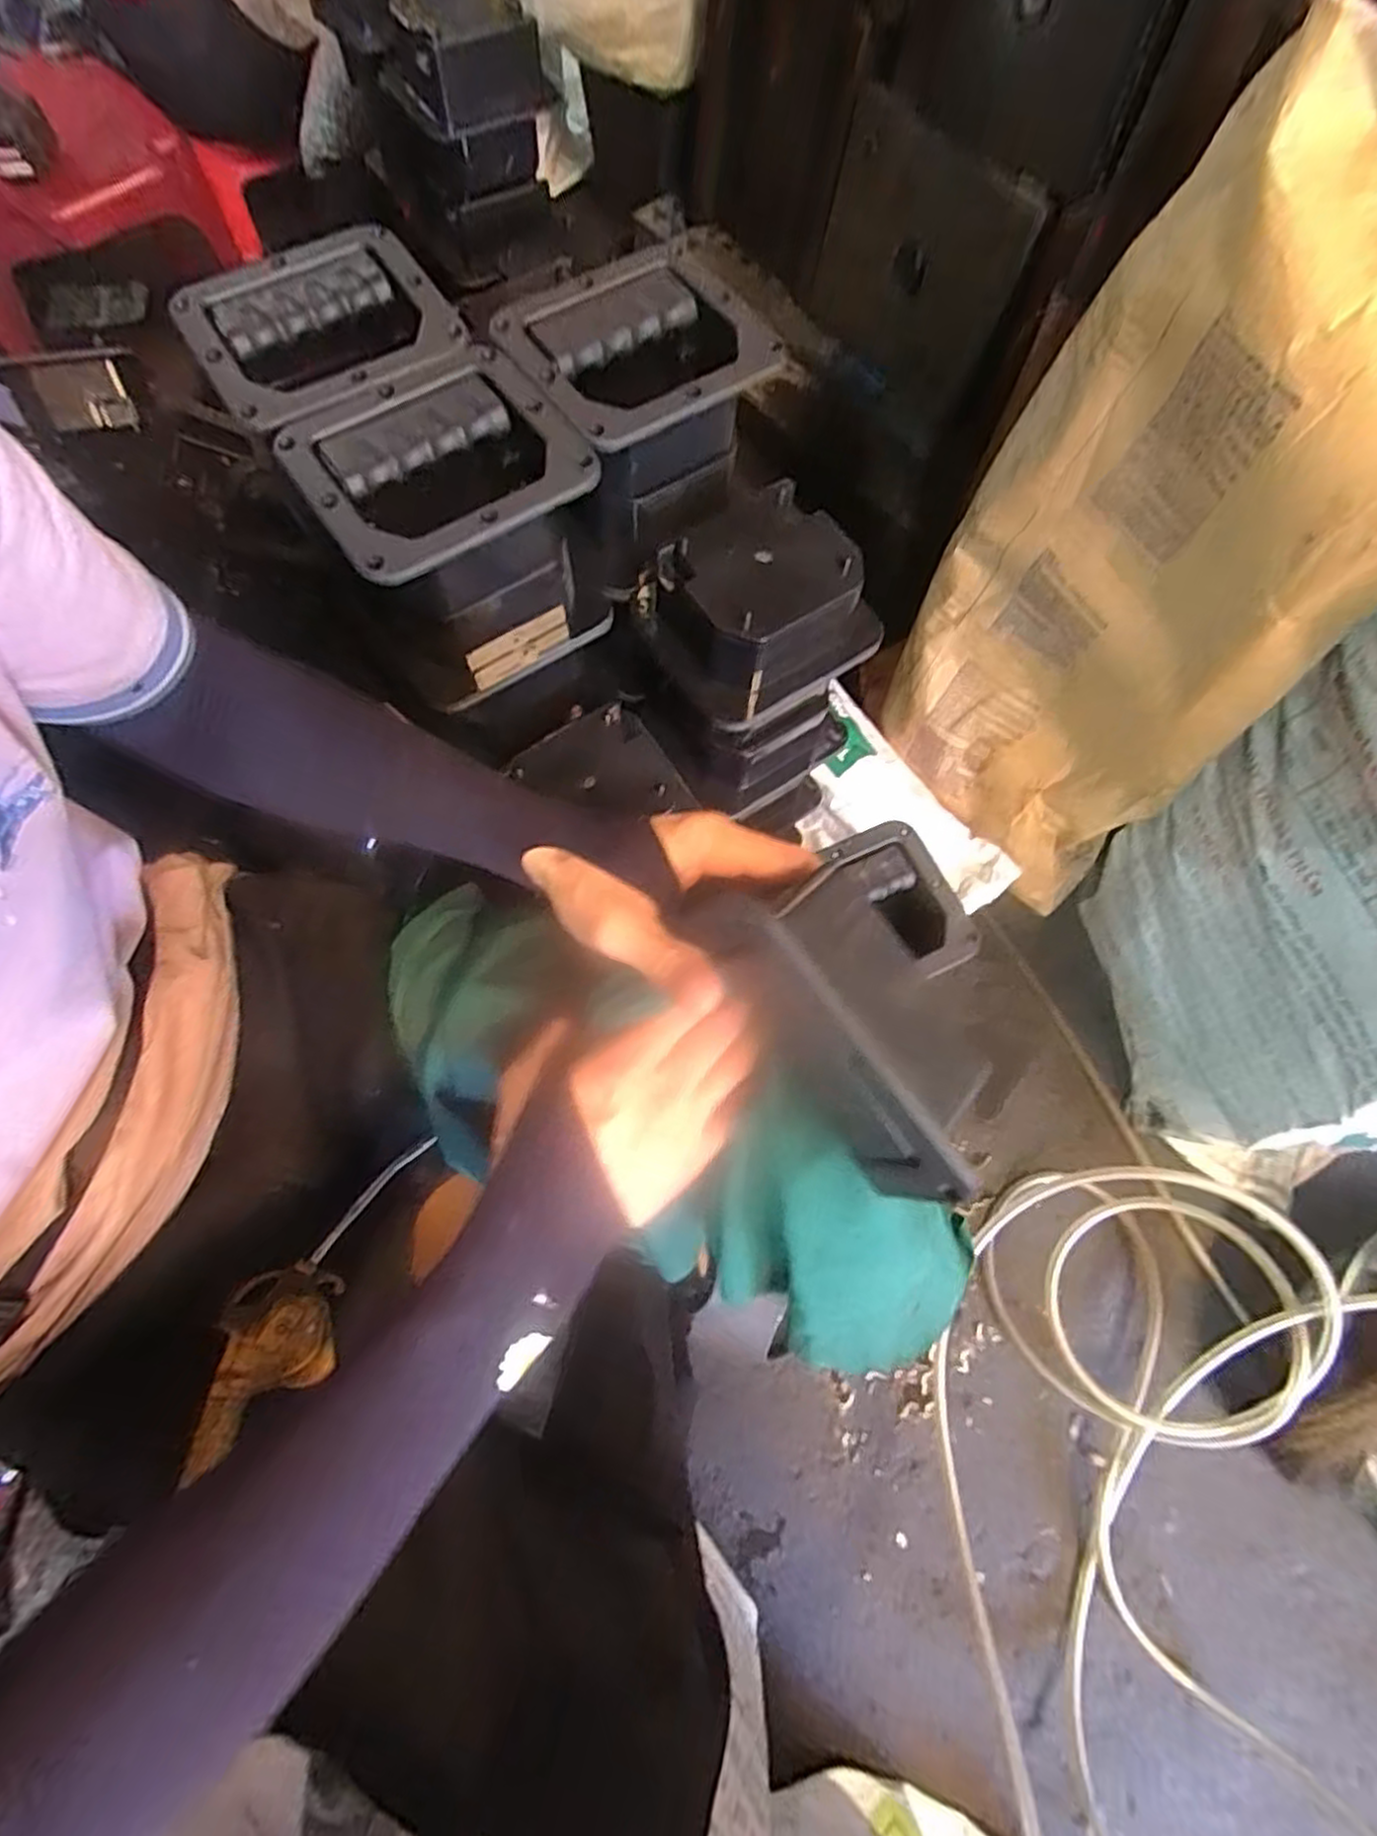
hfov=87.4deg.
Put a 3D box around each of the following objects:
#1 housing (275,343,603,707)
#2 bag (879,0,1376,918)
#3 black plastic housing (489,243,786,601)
[{"bbox_3d":[-0.144,-0.245,0.472,0.152,0.129,0.147,-34,74,-12],"label":"housing"},{"bbox_3d":[0.389,-0.291,0.651,0.169,0.573,0.330,-35,74,-13],"label":"bag"},{"bbox_3d":[-0.032,-0.342,0.504,0.146,0.119,0.146,-35,75,-13],"label":"black plastic housing"}]

